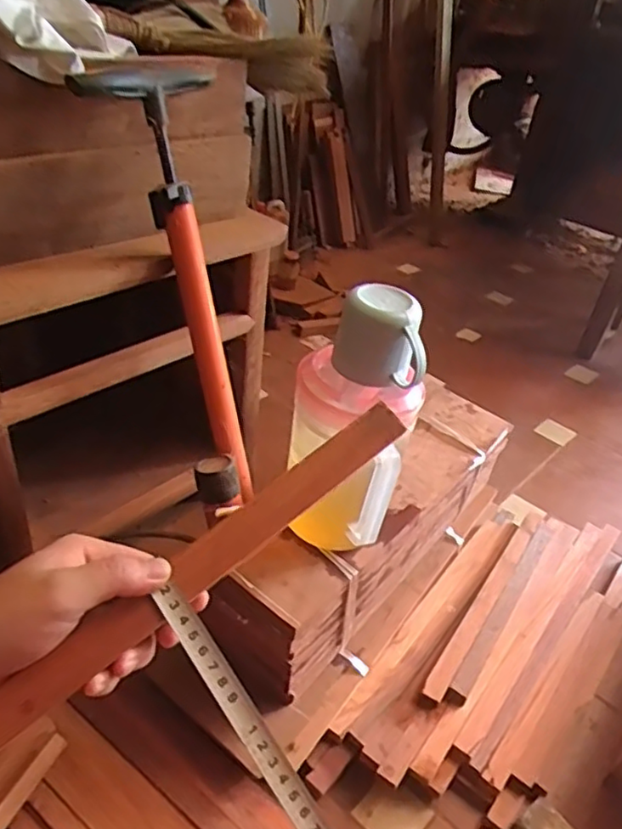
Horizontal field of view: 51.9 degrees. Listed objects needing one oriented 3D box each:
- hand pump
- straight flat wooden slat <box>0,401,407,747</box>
[{"bbox_3d":[-0.144,-0.141,0.794,0.054,0.532,0.182,10,31,39],"label":"hand pump"},{"bbox_3d":[-0.102,0.114,0.361,0.395,0.020,0.026,-36,51,-16],"label":"straight flat wooden slat"}]

